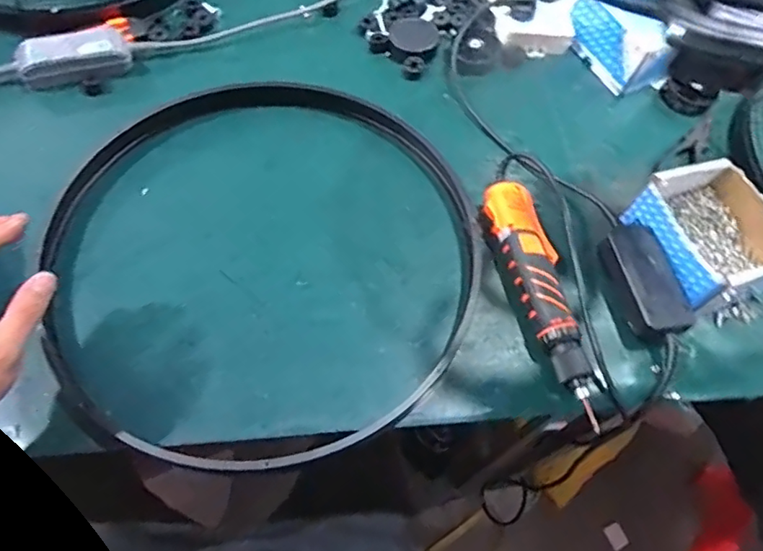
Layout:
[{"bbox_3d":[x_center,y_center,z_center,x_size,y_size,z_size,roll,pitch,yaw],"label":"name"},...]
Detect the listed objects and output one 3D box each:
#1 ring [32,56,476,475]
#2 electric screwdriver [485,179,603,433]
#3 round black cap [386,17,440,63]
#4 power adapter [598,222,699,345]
[{"bbox_3d":[-0.127,-0.050,0.584,0.454,0.041,0.488,1,63,-2],"label":"ring"},{"bbox_3d":[0.163,0.016,0.571,0.056,0.037,0.265,-13,64,-9],"label":"electric screwdriver"},{"bbox_3d":[0.038,-0.320,0.750,0.075,0.009,0.075,1,63,-2],"label":"round black cap"},{"bbox_3d":[0.269,0.007,0.576,0.055,0.030,0.119,-10,64,-8],"label":"power adapter"}]

